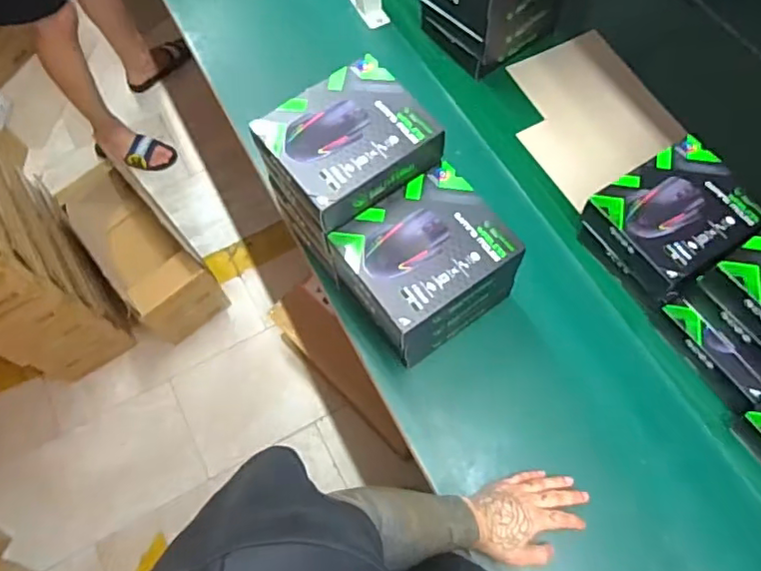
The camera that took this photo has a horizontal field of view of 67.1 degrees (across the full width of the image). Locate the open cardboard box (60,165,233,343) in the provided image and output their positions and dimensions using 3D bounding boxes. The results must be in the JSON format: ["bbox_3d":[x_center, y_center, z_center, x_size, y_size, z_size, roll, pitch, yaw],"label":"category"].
[{"bbox_3d":[-0.640,-0.092,1.536,0.208,0.220,0.495,-39,69,-16],"label":"open cardboard box"}]

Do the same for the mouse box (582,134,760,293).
[{"bbox_3d":[0.401,-0.100,0.776,0.185,0.051,0.156,-31,67,-12],"label":"mouse box"}]

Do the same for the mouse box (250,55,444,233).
[{"bbox_3d":[-0.046,-0.181,0.710,0.189,0.053,0.166,-35,68,-14],"label":"mouse box"}]

